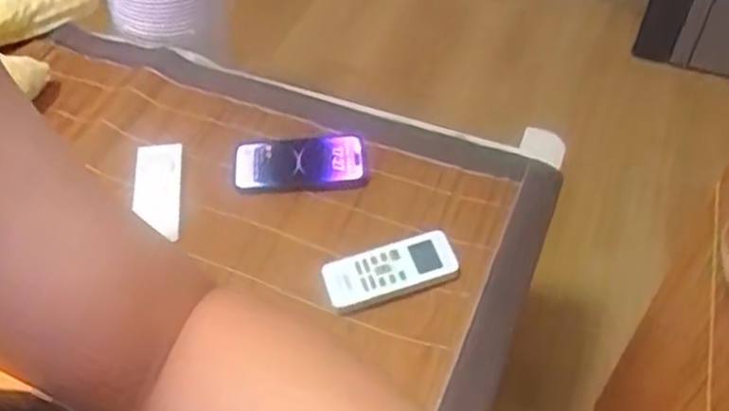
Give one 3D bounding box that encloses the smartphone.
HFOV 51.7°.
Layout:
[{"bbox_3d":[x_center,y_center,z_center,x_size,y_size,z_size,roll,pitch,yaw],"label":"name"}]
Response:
[{"bbox_3d":[-0.073,-0.046,0.861,0.154,0.014,0.073,-4,60,5],"label":"smartphone"}]

